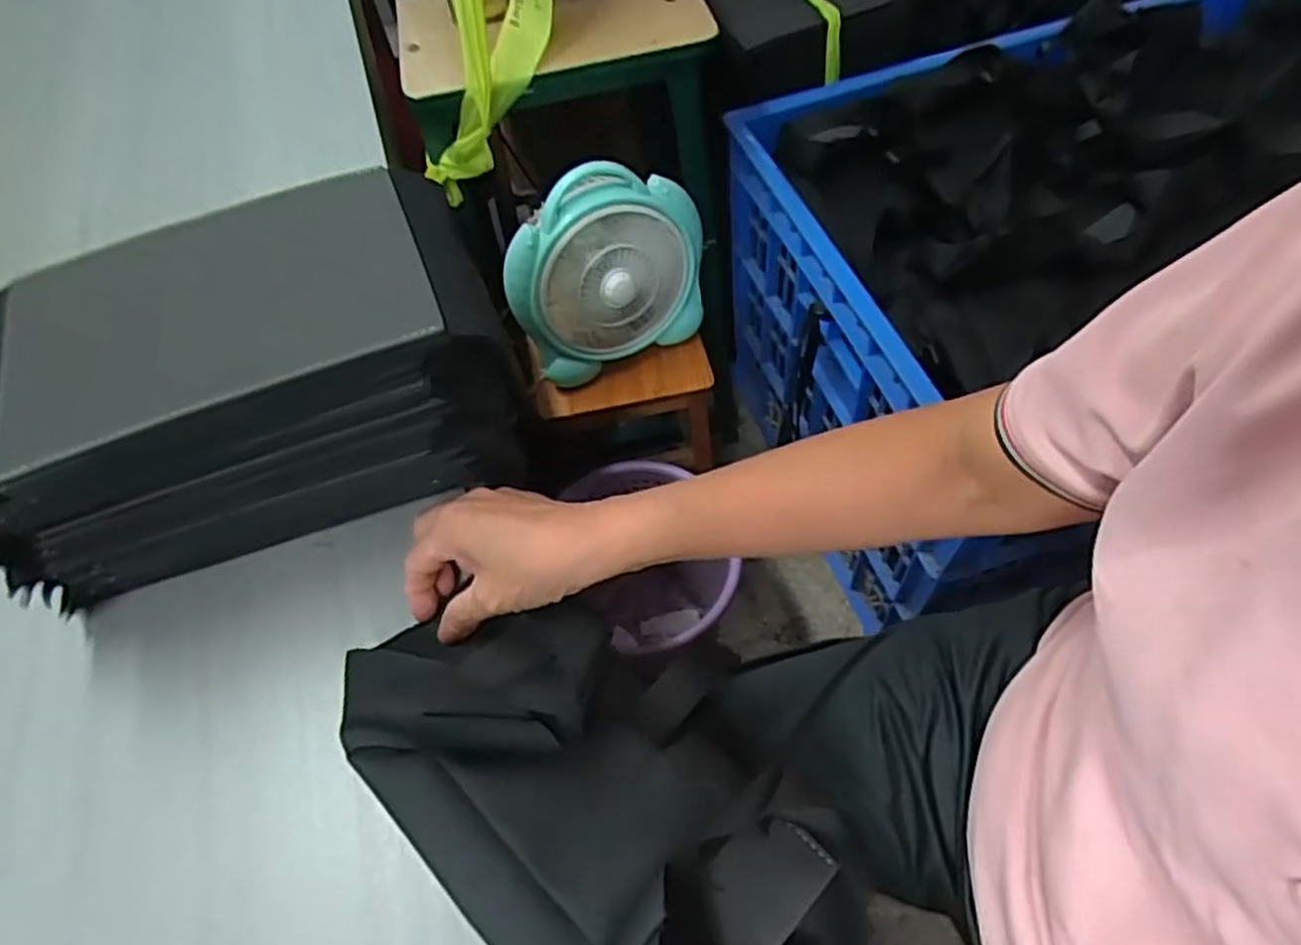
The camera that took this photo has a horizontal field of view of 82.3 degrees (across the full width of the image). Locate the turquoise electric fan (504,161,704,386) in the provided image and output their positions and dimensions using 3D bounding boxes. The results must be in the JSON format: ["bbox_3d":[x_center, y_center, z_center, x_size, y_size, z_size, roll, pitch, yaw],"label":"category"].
[{"bbox_3d":[-0.052,-0.235,0.885,0.229,0.225,0.090,-25,58,-11],"label":"turquoise electric fan"}]

